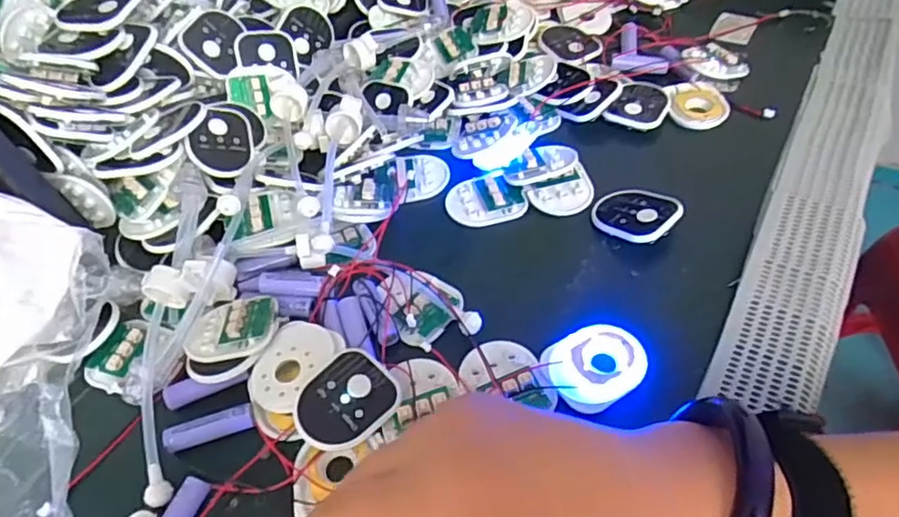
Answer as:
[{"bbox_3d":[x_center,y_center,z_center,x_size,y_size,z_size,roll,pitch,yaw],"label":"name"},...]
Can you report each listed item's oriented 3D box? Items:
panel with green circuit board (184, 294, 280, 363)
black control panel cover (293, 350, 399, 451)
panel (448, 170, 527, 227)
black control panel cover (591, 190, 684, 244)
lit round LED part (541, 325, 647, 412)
[{"bbox_3d":[-0.136,0.041,0.384,0.054,0.011,0.043,-7,48,3],"label":"panel with green circuit board"},{"bbox_3d":[-0.060,0.079,0.353,0.056,0.009,0.049,-39,54,-23],"label":"black control panel cover"},{"bbox_3d":[0.027,-0.045,0.464,0.057,0.013,0.045,-13,48,-2],"label":"panel"},{"bbox_3d":[0.130,-0.031,0.436,0.059,0.005,0.046,23,56,41],"label":"black control panel cover"},{"bbox_3d":[0.086,0.062,0.363,0.056,0.009,0.047,-28,50,-15],"label":"lit round LED part"}]

